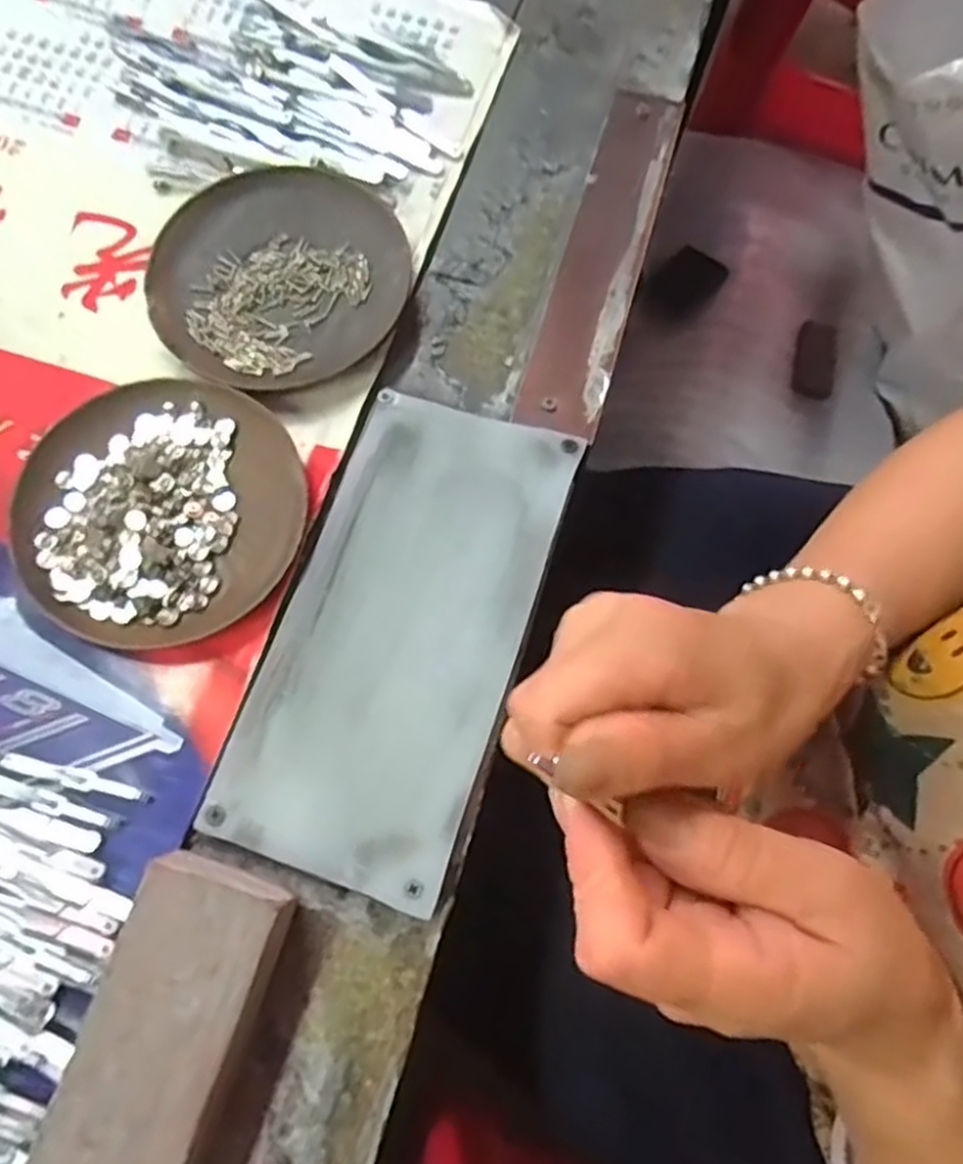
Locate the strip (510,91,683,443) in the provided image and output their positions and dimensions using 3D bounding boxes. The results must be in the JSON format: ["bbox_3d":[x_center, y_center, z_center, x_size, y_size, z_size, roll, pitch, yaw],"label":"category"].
[{"bbox_3d":[0.060,-0.160,0.371,0.037,0.006,0.201,16,73,3],"label":"strip"}]

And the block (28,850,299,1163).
[{"bbox_3d":[-0.113,0.187,0.244,0.049,0.033,0.182,17,73,4],"label":"block"}]

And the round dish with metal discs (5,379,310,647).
[{"bbox_3d":[-0.133,-0.030,0.321,0.115,0.018,0.110,1,72,-2],"label":"round dish with metal discs"}]

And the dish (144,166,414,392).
[{"bbox_3d":[-0.094,-0.141,0.357,0.116,0.013,0.111,1,72,-2],"label":"dish"}]

